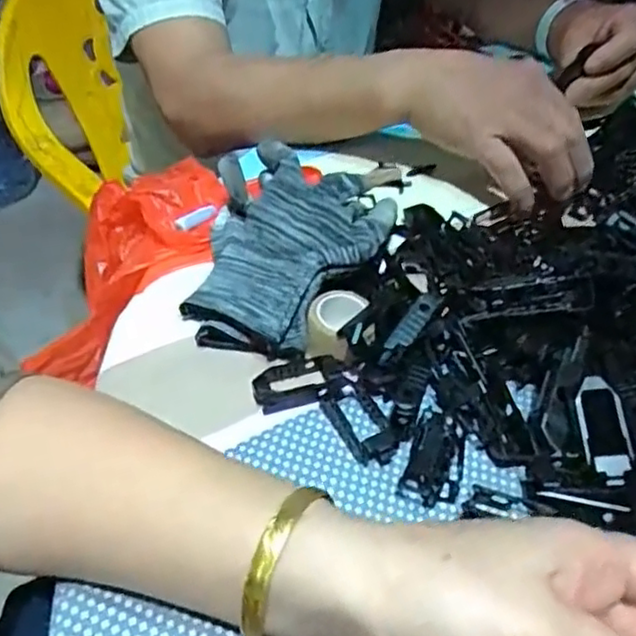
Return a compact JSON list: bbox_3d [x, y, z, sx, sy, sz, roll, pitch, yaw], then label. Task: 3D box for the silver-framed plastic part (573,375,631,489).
[{"bbox_3d":[0.130,0.051,0.299,0.020,0.008,0.050,-1,61,1],"label":"silver-framed plastic part"}]

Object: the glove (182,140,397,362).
[{"bbox_3d":[-0.018,-0.041,0.399,0.113,0.055,0.141,8,42,11],"label":"glove"}]

